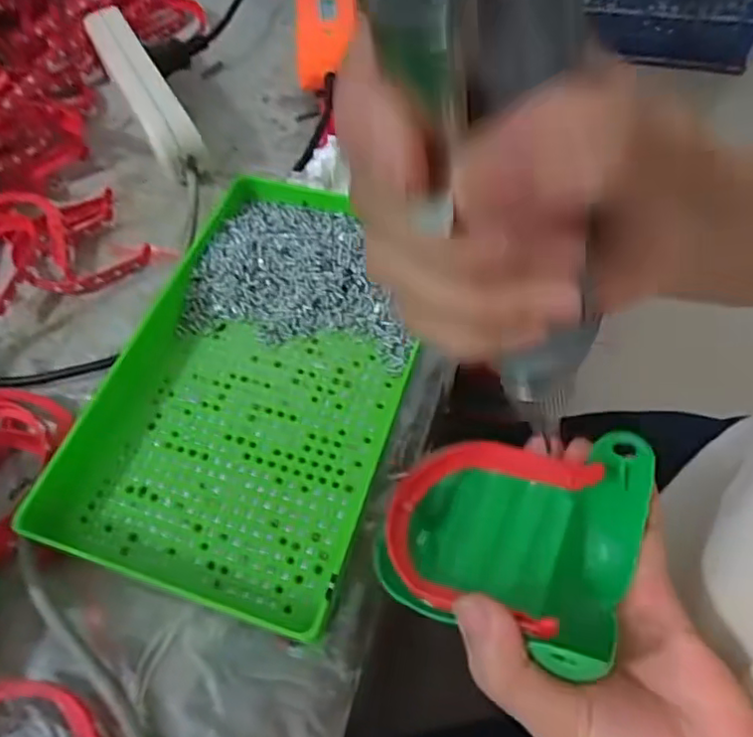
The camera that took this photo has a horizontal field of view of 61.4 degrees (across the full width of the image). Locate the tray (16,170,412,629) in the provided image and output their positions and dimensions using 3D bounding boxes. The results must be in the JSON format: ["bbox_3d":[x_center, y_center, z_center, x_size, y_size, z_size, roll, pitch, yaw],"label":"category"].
[{"bbox_3d":[-0.062,0.005,0.346,0.158,0.036,0.239,15,58,11],"label":"tray"}]

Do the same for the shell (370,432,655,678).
[{"bbox_3d":[0.054,0.068,0.250,0.100,0.053,0.083,8,57,6],"label":"shell"}]

